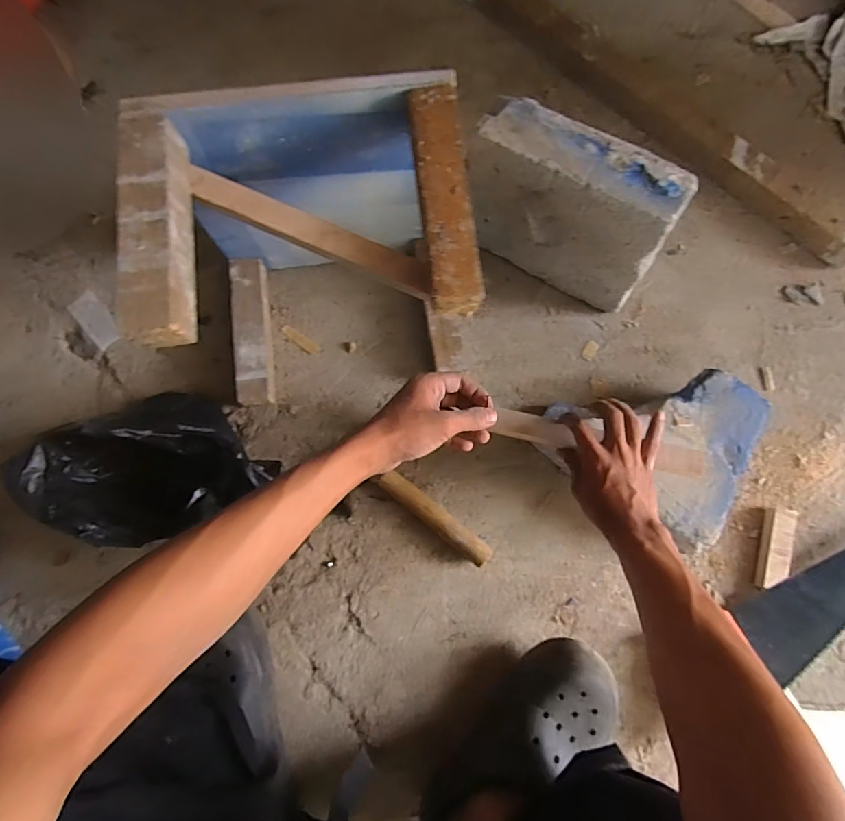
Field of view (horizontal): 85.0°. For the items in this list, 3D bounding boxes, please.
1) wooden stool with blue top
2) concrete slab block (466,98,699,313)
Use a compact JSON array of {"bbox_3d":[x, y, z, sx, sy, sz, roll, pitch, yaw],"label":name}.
[{"bbox_3d":[-0.103,-0.154,0.512,0.287,0.285,0.210,-8,80,0],"label":"wooden stool with blue top"},{"bbox_3d":[0.178,-0.235,0.571,0.240,0.211,0.075,28,81,6],"label":"concrete slab block"}]

